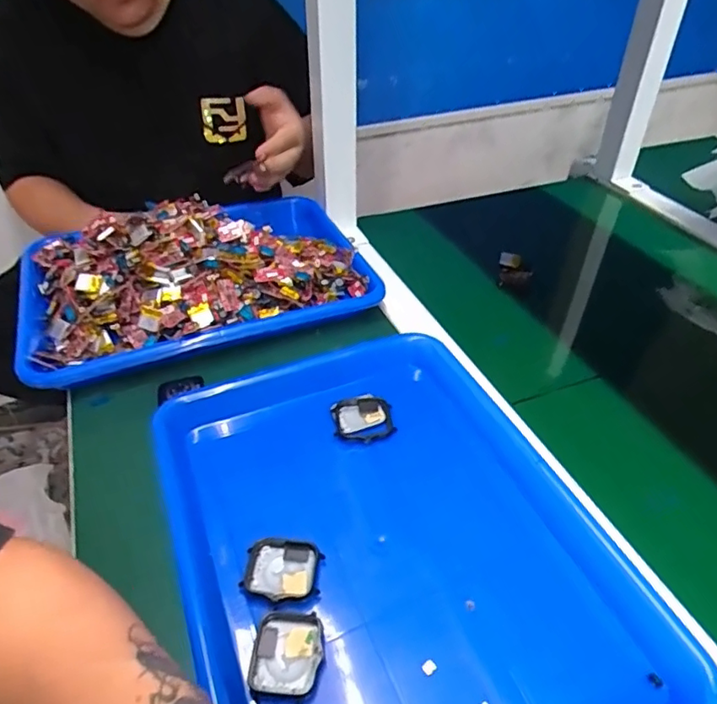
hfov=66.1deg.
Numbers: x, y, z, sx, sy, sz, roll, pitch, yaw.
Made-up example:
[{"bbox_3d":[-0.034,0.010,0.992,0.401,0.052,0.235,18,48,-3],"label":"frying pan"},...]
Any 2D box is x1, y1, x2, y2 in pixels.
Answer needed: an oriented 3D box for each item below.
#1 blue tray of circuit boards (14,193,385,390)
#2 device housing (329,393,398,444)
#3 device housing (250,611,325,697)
[{"bbox_3d":[-0.169,-0.092,0.574,0.338,0.073,0.252,-15,43,-16],"label":"blue tray of circuit boards"},{"bbox_3d":[0.003,0.053,0.446,0.048,0.013,0.042,-5,42,-6],"label":"device housing"},{"bbox_3d":[-0.040,0.168,0.308,0.038,0.005,0.041,2,42,3],"label":"device housing"}]

